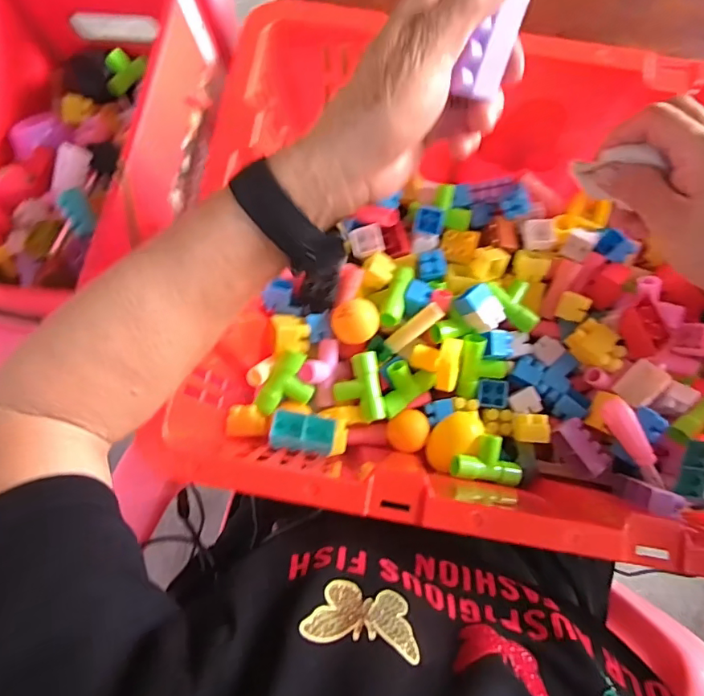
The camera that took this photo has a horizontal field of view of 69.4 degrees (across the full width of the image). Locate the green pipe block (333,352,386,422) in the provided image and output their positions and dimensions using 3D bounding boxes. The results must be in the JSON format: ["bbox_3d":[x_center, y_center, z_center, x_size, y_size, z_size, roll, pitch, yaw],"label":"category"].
[{"bbox_3d":[0.005,0.035,0.436,0.039,0.015,0.057,-9,77,-2],"label":"green pipe block"}]

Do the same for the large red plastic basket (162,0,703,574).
[{"bbox_3d":[0.128,-0.038,0.405,0.456,0.146,0.347,9,77,2],"label":"large red plastic basket"}]

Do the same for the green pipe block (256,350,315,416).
[{"bbox_3d":[-0.052,0.031,0.428,0.039,0.014,0.055,30,89,-17],"label":"green pipe block"}]

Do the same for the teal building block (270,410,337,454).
[{"bbox_3d":[-0.037,0.064,0.384,0.048,0.020,0.027,8,77,2],"label":"teal building block"}]

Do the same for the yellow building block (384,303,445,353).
[{"bbox_3d":[0.055,-0.018,0.453,0.058,0.007,0.017,-40,78,19],"label":"yellow building block"}]

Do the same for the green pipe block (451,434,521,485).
[{"bbox_3d":[0.114,0.093,0.430,0.061,0.023,0.037,9,77,2],"label":"green pipe block"}]

